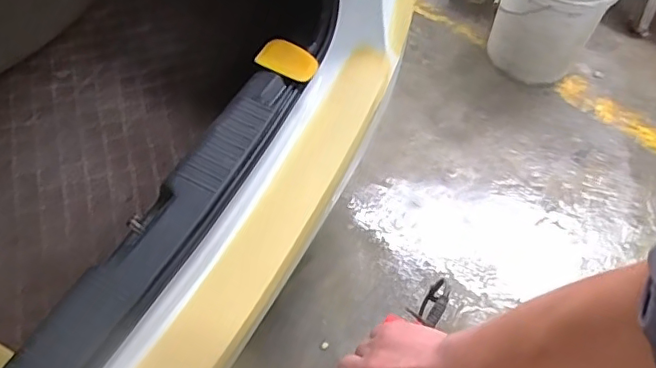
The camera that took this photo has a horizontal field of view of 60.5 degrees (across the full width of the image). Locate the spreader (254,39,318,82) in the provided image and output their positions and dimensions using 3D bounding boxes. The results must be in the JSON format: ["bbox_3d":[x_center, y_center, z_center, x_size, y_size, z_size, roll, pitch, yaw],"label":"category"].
[{"bbox_3d":[-0.064,-0.198,0.892,0.100,0.008,0.062,32,68,19],"label":"spreader"}]

